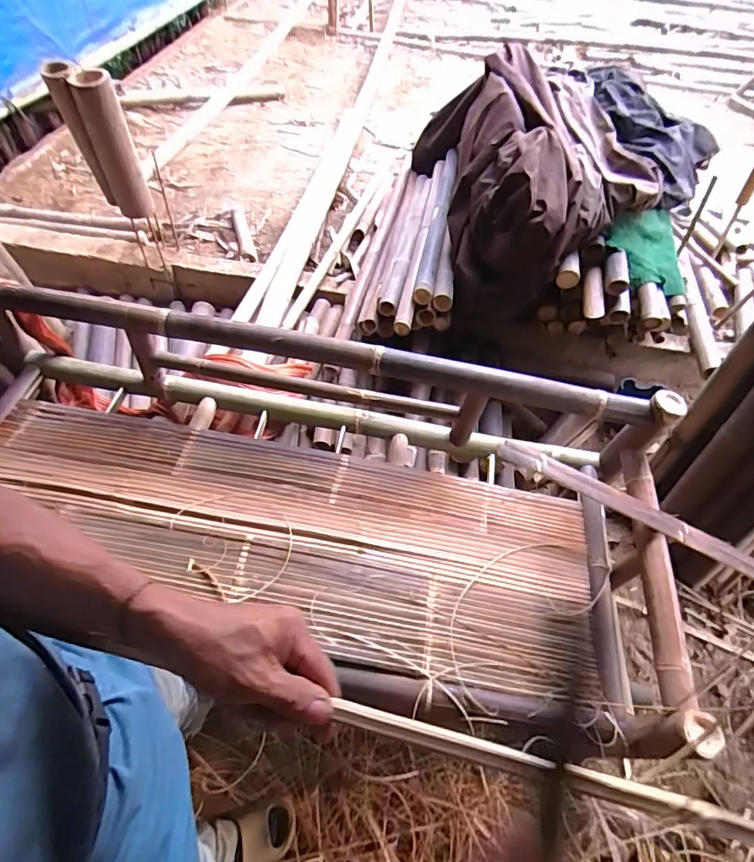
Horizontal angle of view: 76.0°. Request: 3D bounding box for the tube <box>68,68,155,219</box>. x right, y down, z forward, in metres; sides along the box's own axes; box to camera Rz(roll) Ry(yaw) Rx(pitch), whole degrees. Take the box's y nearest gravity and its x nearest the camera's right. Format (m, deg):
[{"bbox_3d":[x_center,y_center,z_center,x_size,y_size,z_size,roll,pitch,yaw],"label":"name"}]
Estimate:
[{"bbox_3d":[-0.772,-0.820,1.433,0.110,0.393,0.091,-23,59,-21],"label":"tube"}]

